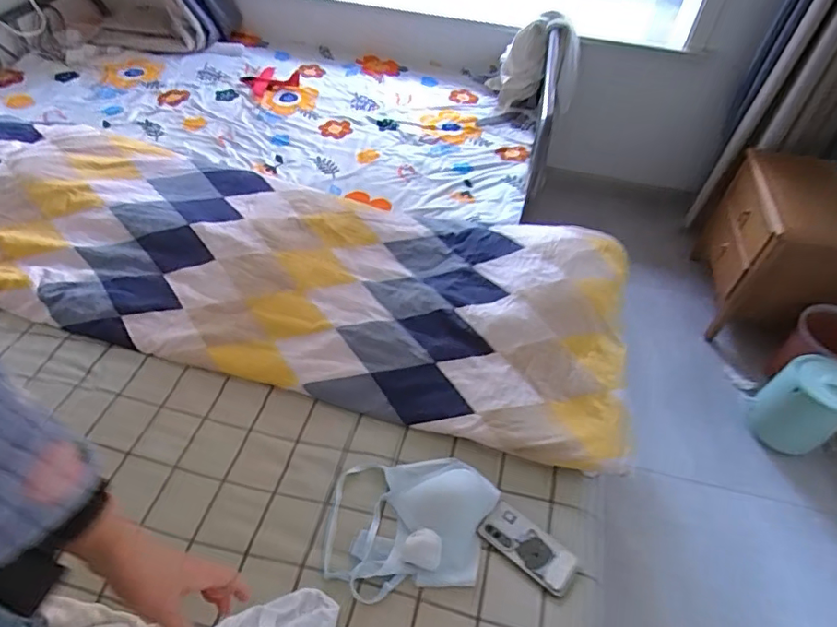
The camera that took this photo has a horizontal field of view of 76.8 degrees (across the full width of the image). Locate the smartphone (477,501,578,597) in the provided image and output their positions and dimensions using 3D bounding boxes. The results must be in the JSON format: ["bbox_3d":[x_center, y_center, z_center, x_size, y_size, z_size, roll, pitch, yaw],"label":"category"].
[{"bbox_3d":[0.185,0.392,0.895,0.163,0.013,0.073,33,58,26],"label":"smartphone"}]

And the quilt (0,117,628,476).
[{"bbox_3d":[-0.398,-0.135,1.250,1.727,0.152,0.582,13,49,8],"label":"quilt"}]

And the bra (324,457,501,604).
[{"bbox_3d":[-0.008,0.360,0.909,0.287,0.038,0.217,0,48,-4],"label":"bra"}]

